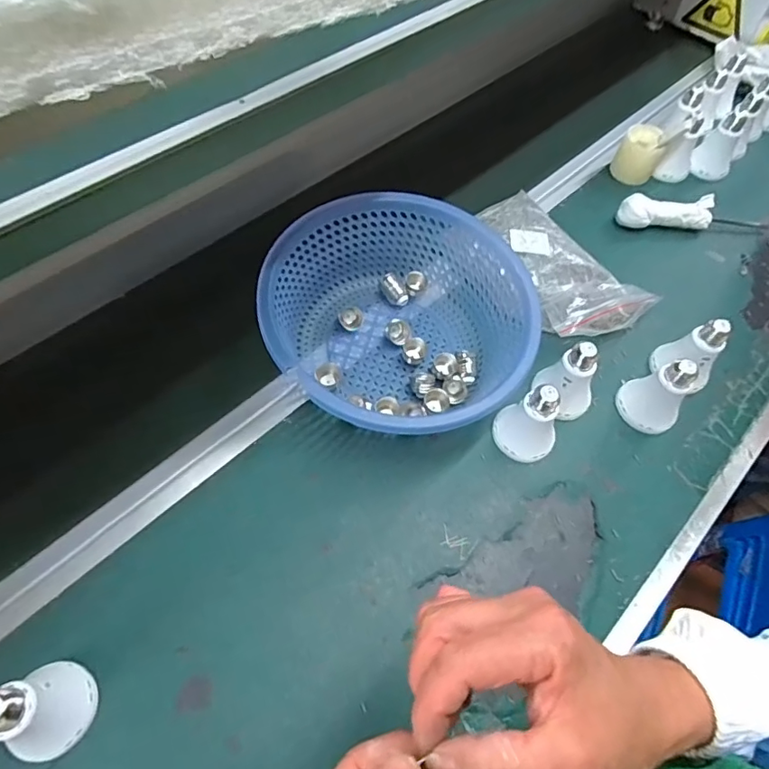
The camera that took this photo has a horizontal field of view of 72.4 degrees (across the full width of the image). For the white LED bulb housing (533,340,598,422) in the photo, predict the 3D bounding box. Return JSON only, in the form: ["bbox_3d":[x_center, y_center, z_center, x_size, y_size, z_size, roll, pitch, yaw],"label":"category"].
[{"bbox_3d":[0.199,-0.008,0.551,0.060,0.088,0.052,42,65,18],"label":"white LED bulb housing"}]

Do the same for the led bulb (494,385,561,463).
[{"bbox_3d":[0.148,0.035,0.525,0.063,0.091,0.054,32,62,14],"label":"led bulb"}]

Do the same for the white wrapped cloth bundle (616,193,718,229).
[{"bbox_3d":[0.390,-0.236,0.732,0.127,0.045,0.035,0,60,-5],"label":"white wrapped cloth bundle"}]

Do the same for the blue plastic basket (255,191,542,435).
[{"bbox_3d":[0.014,-0.061,0.557,0.264,0.119,0.259,2,60,-3],"label":"blue plastic basket"}]

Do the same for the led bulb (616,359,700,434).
[{"bbox_3d":[0.292,0.006,0.551,0.054,0.093,0.062,-35,68,-22],"label":"led bulb"}]

